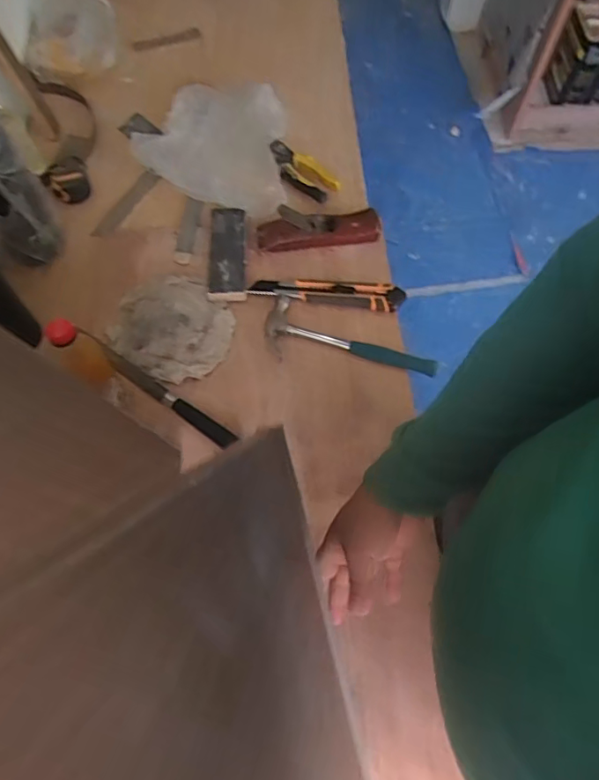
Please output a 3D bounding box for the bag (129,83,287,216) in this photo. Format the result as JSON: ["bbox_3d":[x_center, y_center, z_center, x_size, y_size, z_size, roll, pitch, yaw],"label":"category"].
[{"bbox_3d":[-0.152,-0.430,0.949,0.253,0.076,0.300,-1,65,-1],"label":"bag"}]

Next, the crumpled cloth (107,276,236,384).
[{"bbox_3d":[-0.188,-0.093,0.821,0.177,0.021,0.154,33,69,14],"label":"crumpled cloth"}]

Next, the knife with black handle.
[{"bbox_3d":[-0.205,-0.003,0.774,0.284,0.024,0.022,33,69,15],"label":"knife with black handle"}]

